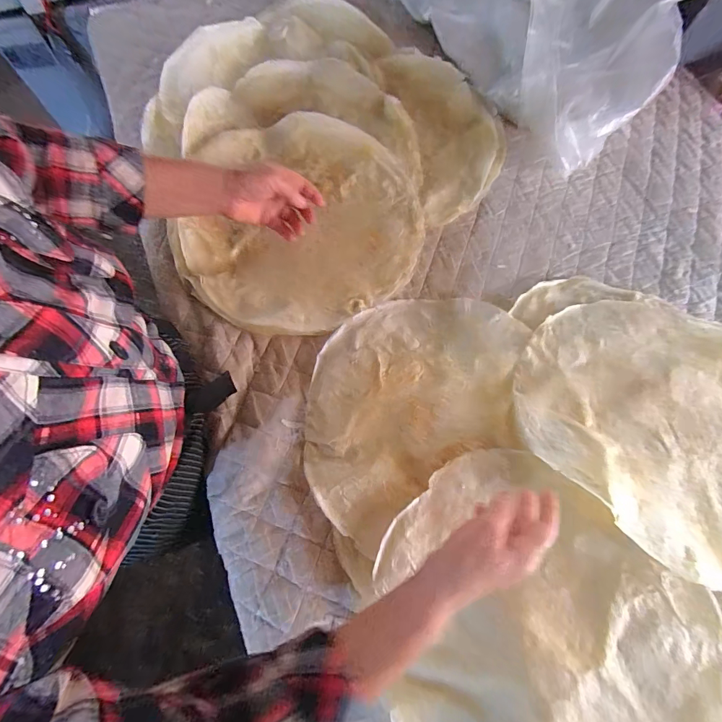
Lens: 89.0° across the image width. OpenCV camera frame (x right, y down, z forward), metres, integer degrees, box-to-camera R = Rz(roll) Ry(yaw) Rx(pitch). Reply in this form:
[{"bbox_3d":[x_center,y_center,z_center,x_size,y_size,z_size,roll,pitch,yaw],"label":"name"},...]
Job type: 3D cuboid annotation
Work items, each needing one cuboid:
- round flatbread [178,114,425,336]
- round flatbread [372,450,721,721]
[{"bbox_3d":[-0.085,-0.214,0.566,0.343,0.034,0.356,1,76,-4],"label":"round flatbread"},{"bbox_3d":[0.179,0.292,0.383,0.348,0.022,0.316,39,76,16],"label":"round flatbread"}]

